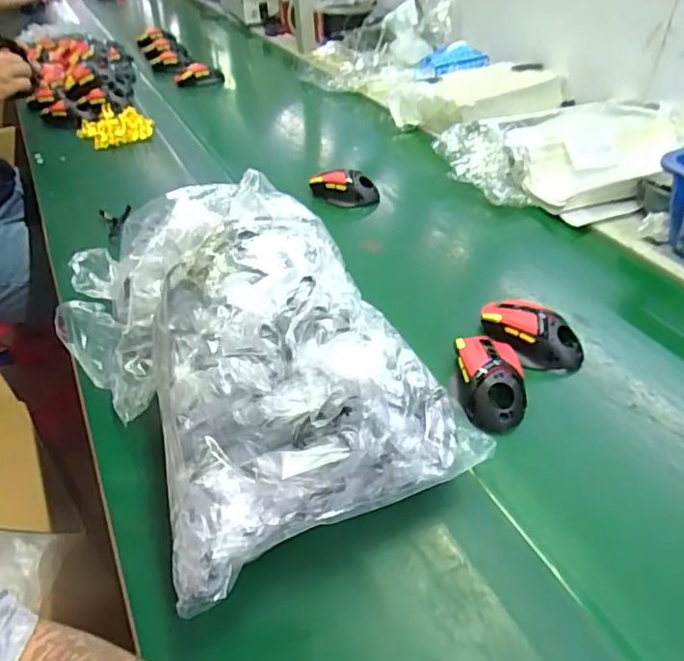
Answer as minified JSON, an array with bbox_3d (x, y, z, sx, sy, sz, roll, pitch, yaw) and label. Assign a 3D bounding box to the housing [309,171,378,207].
[{"bbox_3d":[0.003,-0.229,0.894,0.114,0.048,0.031,16,45,20],"label":"housing"}]

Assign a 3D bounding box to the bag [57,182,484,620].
[{"bbox_3d":[-0.123,-0.009,0.546,0.249,0.174,0.475,-25,46,-23],"label":"bag"}]

